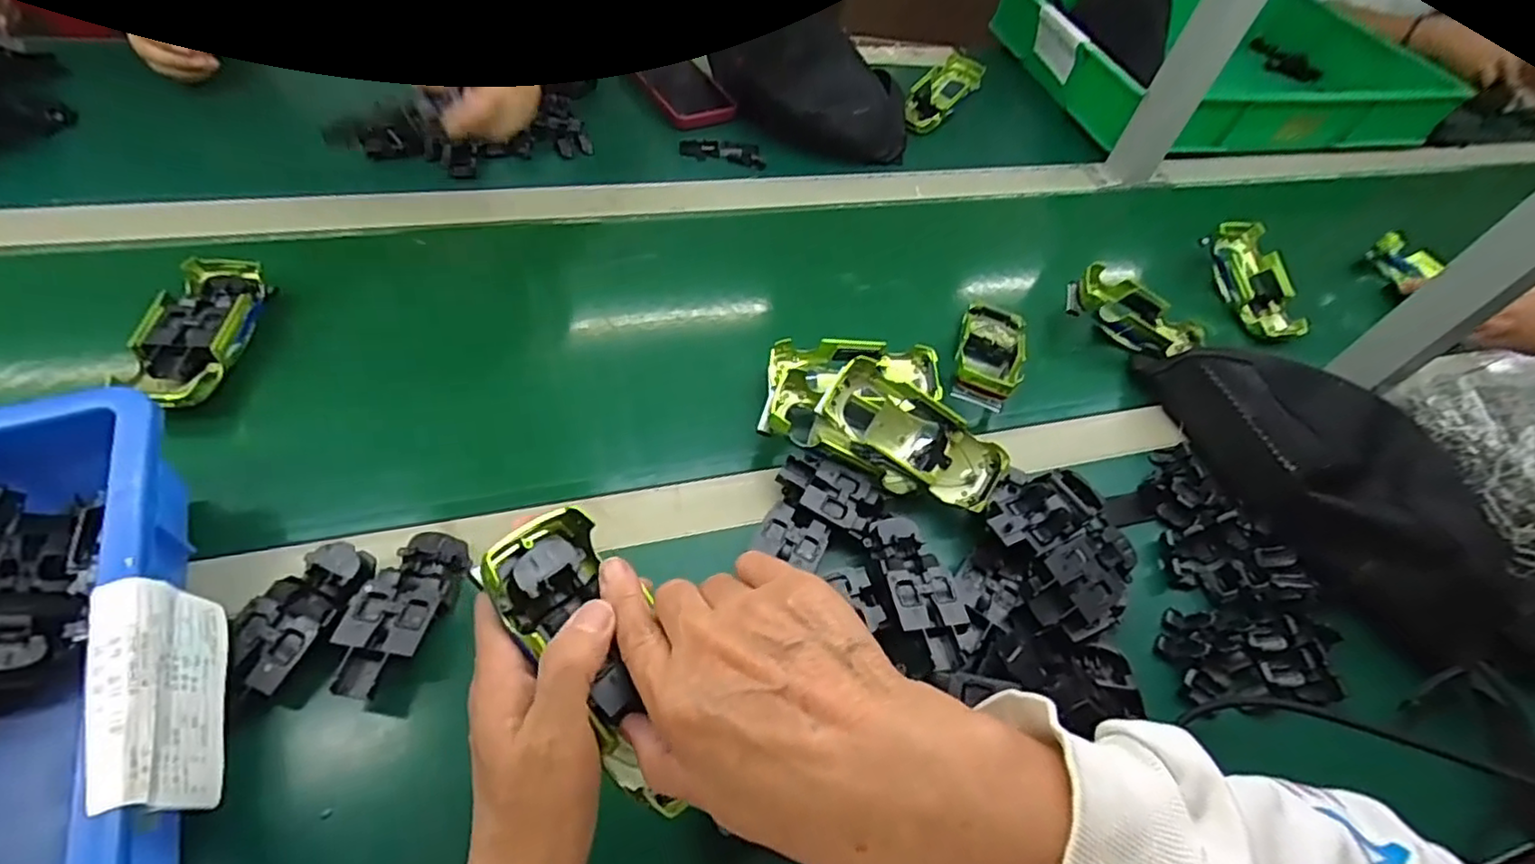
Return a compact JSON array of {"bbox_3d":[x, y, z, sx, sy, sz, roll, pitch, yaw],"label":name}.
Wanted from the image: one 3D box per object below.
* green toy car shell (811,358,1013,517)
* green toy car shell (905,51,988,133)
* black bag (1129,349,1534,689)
[{"bbox_3d":[0.104,0.001,0.461,0.133,0.041,0.057,35,61,3],"label":"green toy car shell"},{"bbox_3d":[0.218,-0.425,0.815,0.063,0.039,0.151,31,60,16],"label":"green toy car shell"},{"bbox_3d":[0.442,0.032,0.490,0.161,0.062,0.316,-16,59,-14],"label":"black bag"}]

